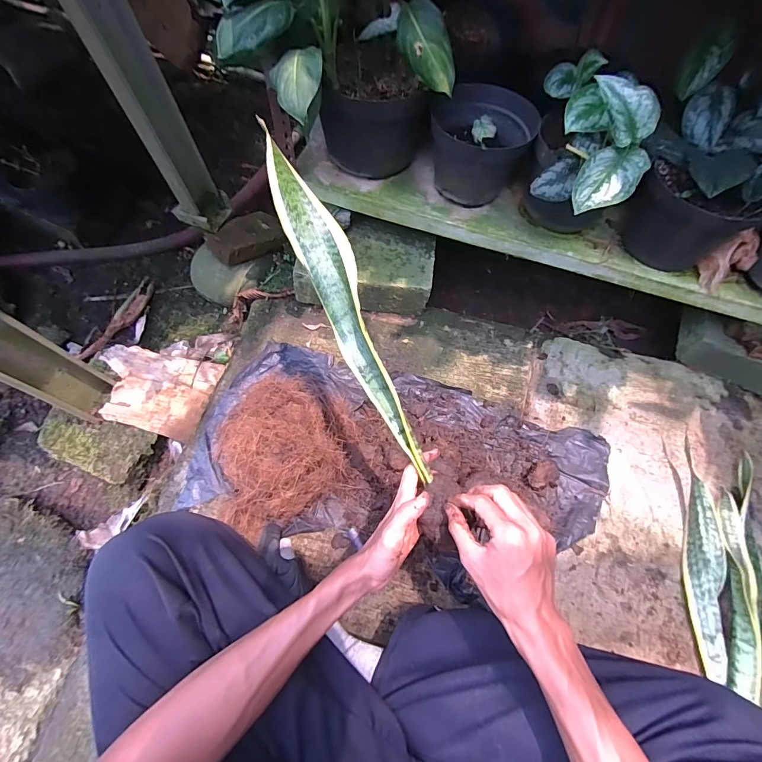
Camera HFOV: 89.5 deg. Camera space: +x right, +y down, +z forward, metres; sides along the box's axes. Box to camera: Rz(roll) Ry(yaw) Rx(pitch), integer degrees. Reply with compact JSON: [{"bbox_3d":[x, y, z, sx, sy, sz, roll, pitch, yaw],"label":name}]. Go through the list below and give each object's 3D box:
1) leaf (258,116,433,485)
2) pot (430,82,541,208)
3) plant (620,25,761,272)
[{"bbox_3d":[-0.032,-0.070,0.407,0.051,0.036,0.357,-25,97,-15],"label":"leaf"},{"bbox_3d":[0.162,-0.391,0.637,0.156,0.145,0.167,0,65,-1],"label":"pot"},{"bbox_3d":[0.514,-0.314,0.568,0.229,0.217,0.206,11,65,4],"label":"plant"}]

